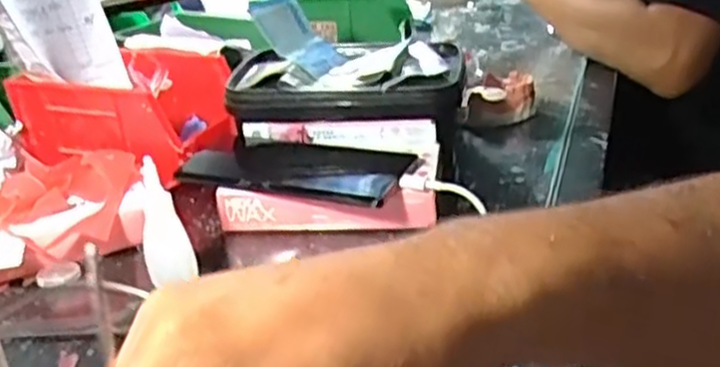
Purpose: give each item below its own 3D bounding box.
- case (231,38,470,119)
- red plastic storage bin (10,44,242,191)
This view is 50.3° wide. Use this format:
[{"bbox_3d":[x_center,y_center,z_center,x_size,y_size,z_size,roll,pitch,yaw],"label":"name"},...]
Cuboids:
[{"bbox_3d":[-0.019,-0.089,0.624,0.204,0.030,0.120,1,27,13],"label":"case"},{"bbox_3d":[-0.183,-0.060,0.641,0.183,0.071,0.102,8,29,26],"label":"red plastic storage bin"}]

